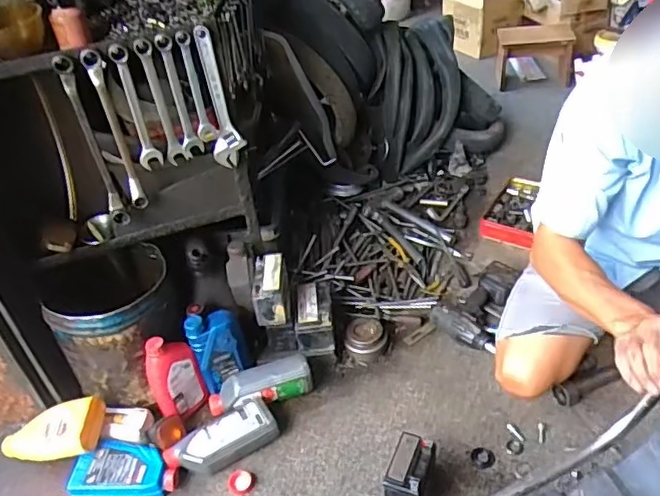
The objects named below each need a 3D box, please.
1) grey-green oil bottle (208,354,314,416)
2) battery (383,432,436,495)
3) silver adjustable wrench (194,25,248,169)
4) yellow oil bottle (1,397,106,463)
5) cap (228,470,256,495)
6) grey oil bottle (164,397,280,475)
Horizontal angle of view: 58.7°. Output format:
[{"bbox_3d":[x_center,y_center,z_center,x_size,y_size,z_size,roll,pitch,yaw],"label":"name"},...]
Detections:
[{"bbox_3d":[-0.162,0.325,1.357,0.238,0.099,0.077,-16,40,-12],"label":"grey-green oil bottle"},{"bbox_3d":[0.156,0.447,1.130,0.079,0.128,0.121,11,42,19],"label":"battery"},{"bbox_3d":[-0.214,-0.295,1.177,0.069,0.294,0.015,-17,31,-23],"label":"silver adjustable wrench"},{"bbox_3d":[-0.611,0.410,1.320,0.228,0.066,0.126,-11,74,9],"label":"yellow oil bottle"},{"bbox_3d":[-0.184,0.490,1.226,0.053,0.016,0.053,-4,39,3],"label":"cap"},{"bbox_3d":[-0.234,0.417,1.273,0.236,0.093,0.097,-24,42,-20],"label":"grey oil bottle"}]

